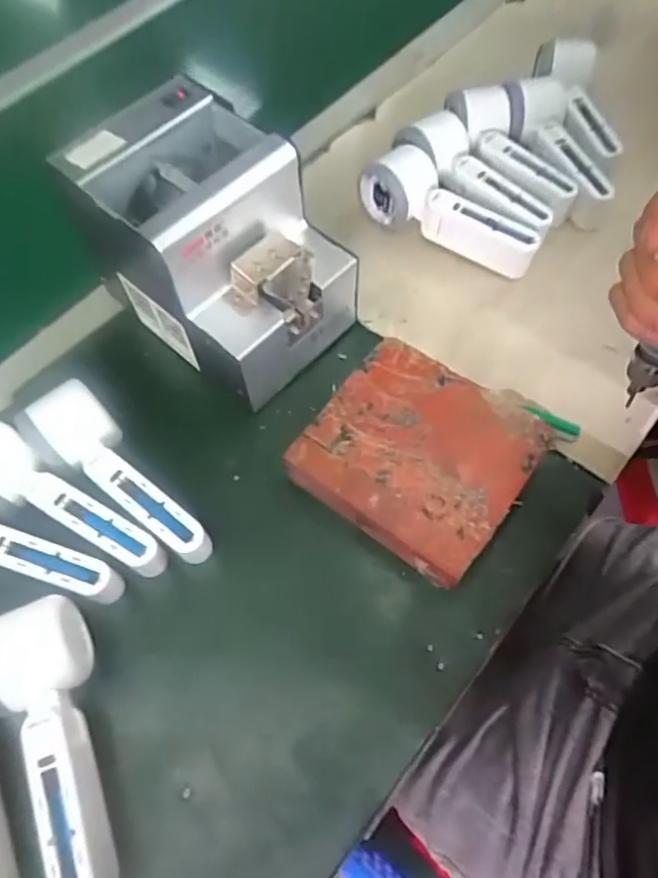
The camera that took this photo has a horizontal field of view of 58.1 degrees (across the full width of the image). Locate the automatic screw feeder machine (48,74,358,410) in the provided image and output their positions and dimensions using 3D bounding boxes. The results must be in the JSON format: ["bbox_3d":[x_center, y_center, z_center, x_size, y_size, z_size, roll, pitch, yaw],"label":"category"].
[{"bbox_3d":[-0.079,-0.137,0.448,0.128,0.158,0.166,-42,68,-16],"label":"automatic screw feeder machine"}]

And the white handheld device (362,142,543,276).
[{"bbox_3d":[0.109,-0.205,0.527,0.163,0.060,0.044,29,69,17],"label":"white handheld device"}]

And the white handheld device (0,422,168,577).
[{"bbox_3d":[-0.186,0.048,0.411,0.163,0.054,0.053,27,68,16],"label":"white handheld device"}]

